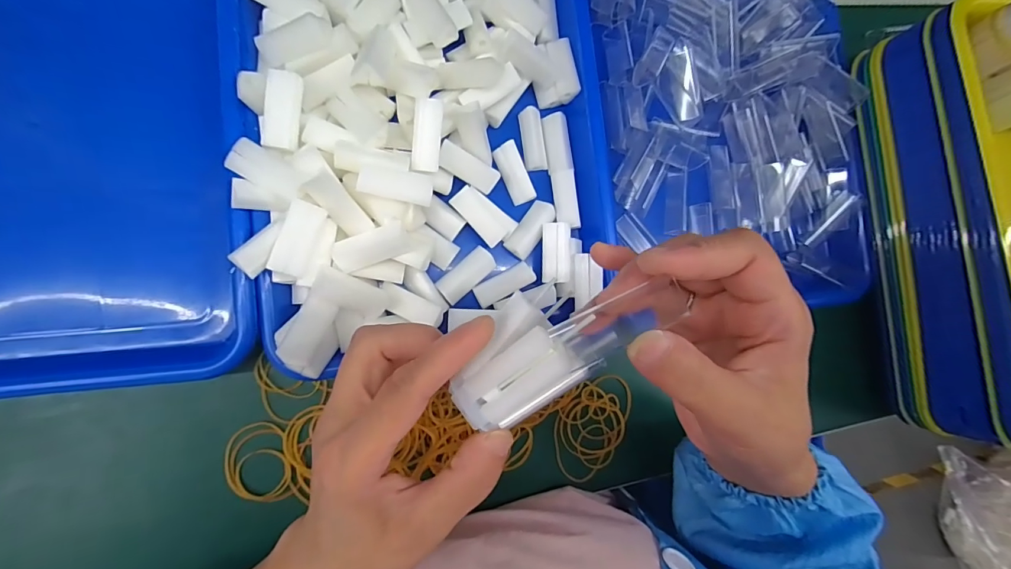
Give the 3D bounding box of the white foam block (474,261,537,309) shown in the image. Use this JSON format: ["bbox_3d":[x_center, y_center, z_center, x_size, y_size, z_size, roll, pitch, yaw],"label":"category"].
[{"bbox_3d":[-0.001,0.000,0.321,0.046,0.007,0.017,-30,92,-12],"label":"white foam block"}]

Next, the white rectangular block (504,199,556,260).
[{"bbox_3d":[0.020,-0.042,0.325,0.020,0.009,0.045,38,85,-7],"label":"white rectangular block"}]

